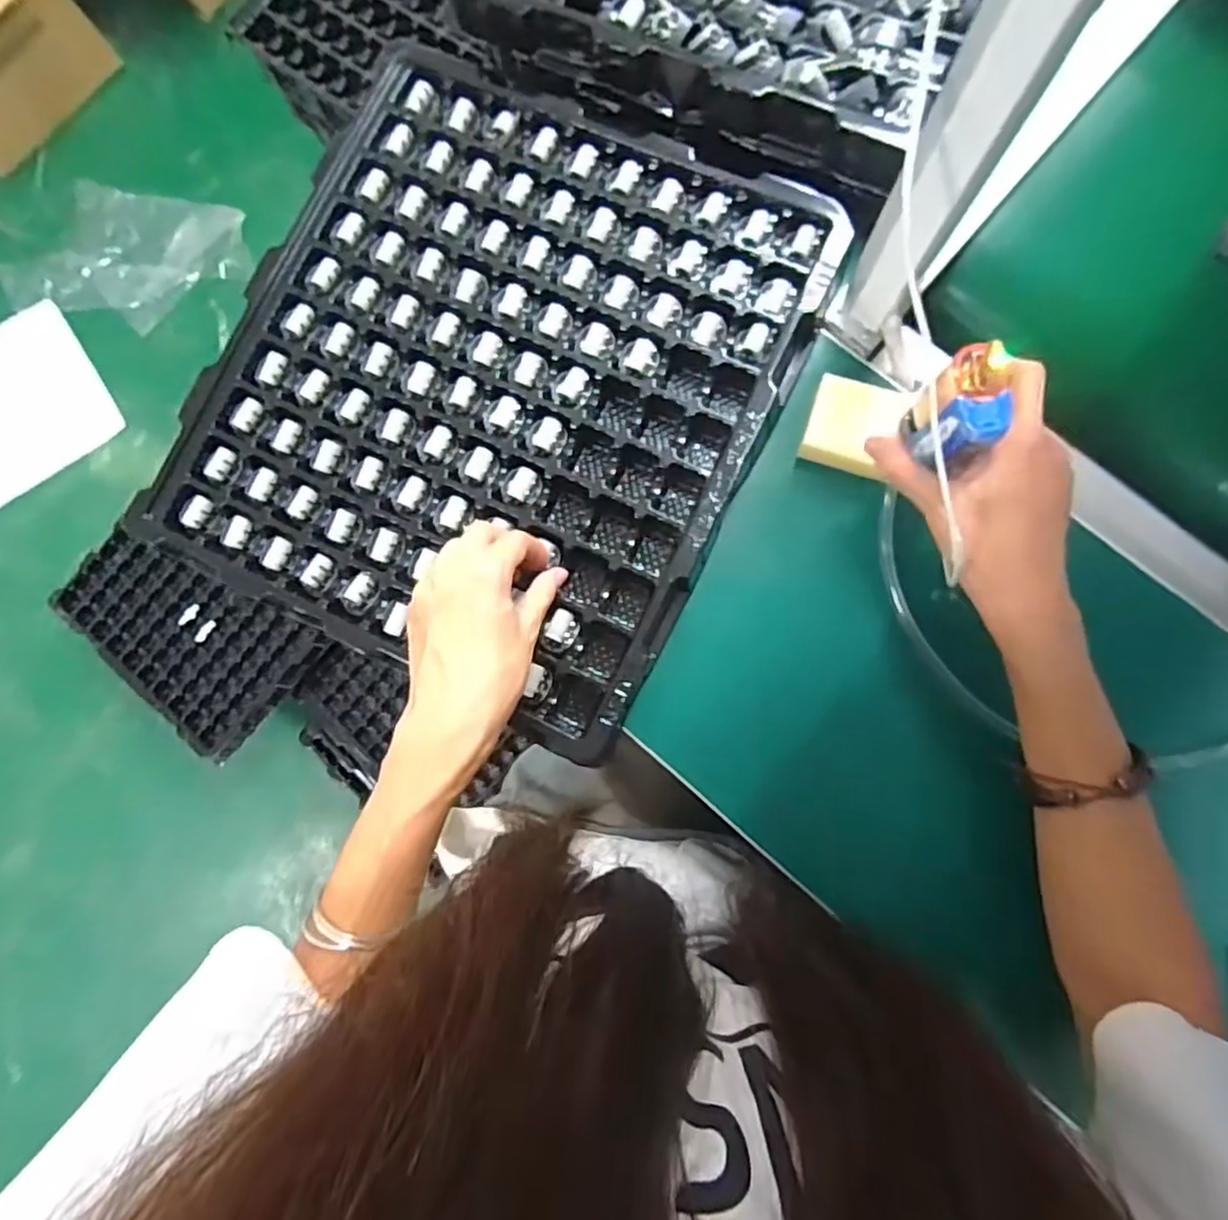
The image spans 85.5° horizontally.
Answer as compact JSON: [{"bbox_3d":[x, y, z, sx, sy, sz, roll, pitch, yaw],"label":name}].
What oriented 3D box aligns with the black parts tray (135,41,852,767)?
[{"bbox_3d":[-0.081,-0.158,0.453,0.356,0.032,0.392,26,86,7],"label":"black parts tray"}]

